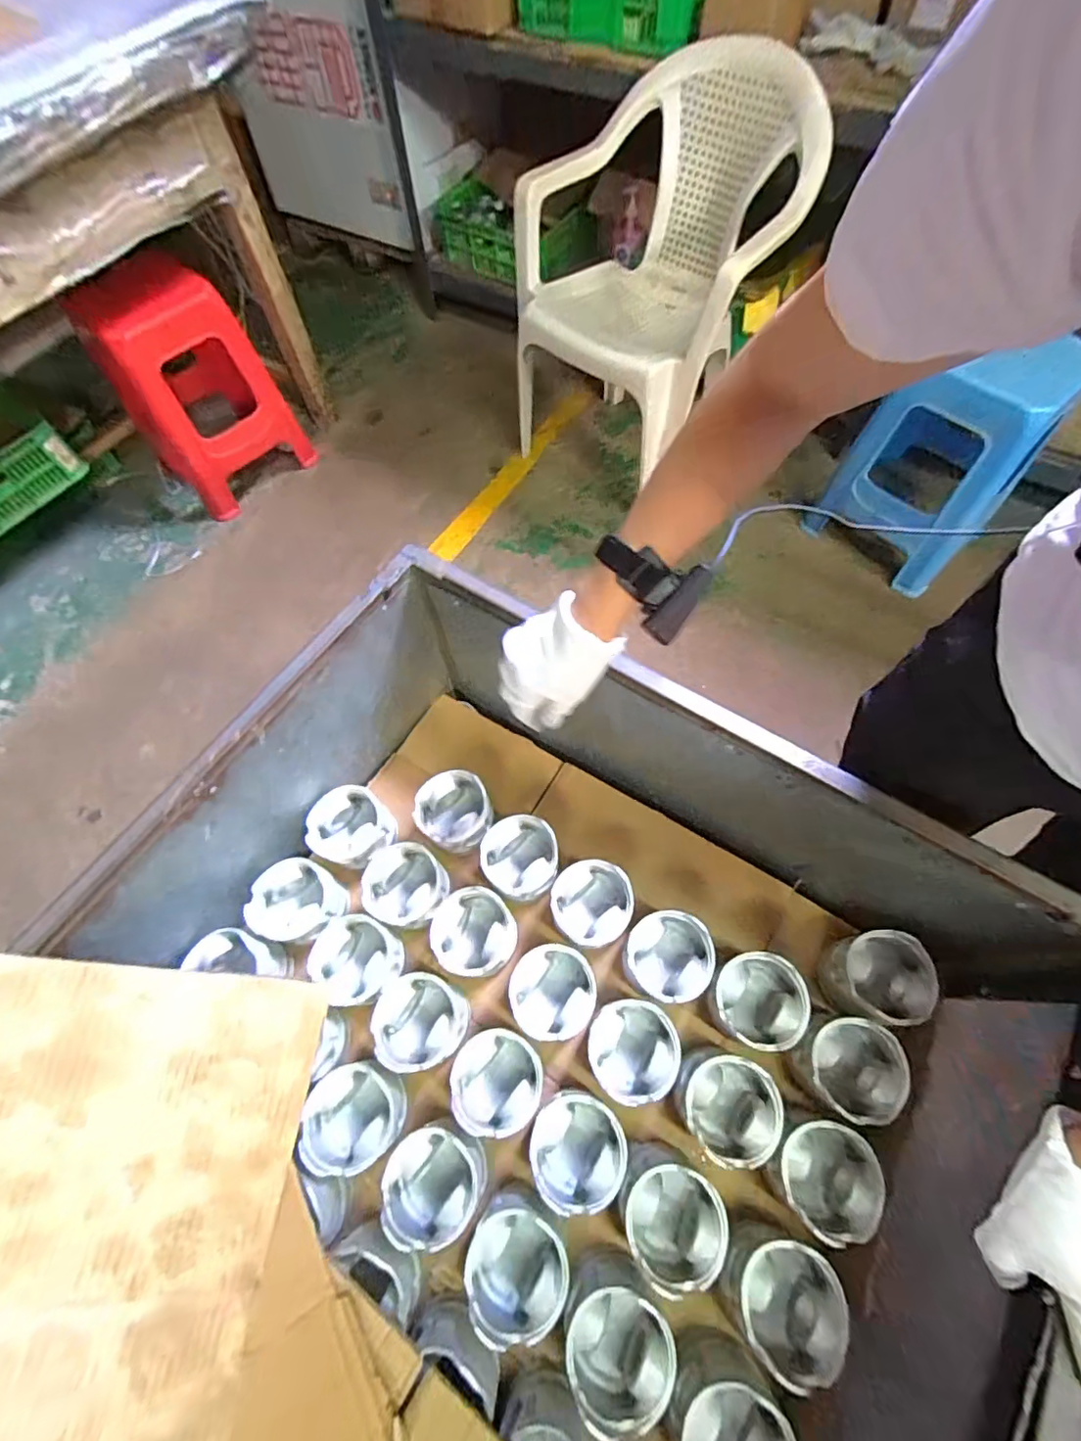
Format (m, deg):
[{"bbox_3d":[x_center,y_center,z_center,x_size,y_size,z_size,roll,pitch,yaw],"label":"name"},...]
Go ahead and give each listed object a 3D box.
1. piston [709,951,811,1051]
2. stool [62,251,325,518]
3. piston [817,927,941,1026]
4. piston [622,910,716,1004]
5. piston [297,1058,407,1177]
[{"bbox_3d":[0.232,0.304,0.606,0.089,0.089,0.087,-1,65,2],"label":"piston"},{"bbox_3d":[-0.886,-0.885,1.400,0.358,0.520,0.337,-32,68,-13],"label":"stool"},{"bbox_3d":[0.374,0.285,0.618,0.086,0.087,0.086,-1,65,2],"label":"piston"},{"bbox_3d":[0.143,0.268,0.627,0.091,0.071,0.091,-1,65,2],"label":"piston"},{"bbox_3d":[-0.191,0.413,0.583,0.097,0.069,0.093,-11,65,-3],"label":"piston"}]

